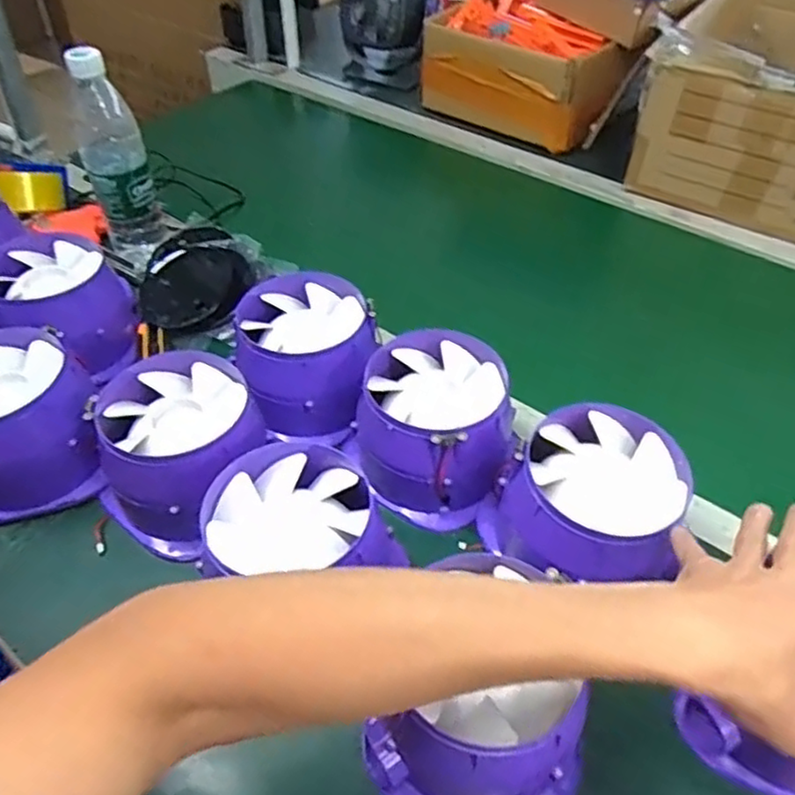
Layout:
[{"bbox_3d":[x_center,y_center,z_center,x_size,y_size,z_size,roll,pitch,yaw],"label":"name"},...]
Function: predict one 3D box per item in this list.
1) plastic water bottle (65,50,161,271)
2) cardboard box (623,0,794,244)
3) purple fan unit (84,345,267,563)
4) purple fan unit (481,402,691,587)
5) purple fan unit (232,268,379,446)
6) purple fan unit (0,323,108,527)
[{"bbox_3d":[-0.318,-0.270,0.768,0.065,0.215,0.060,-19,49,-17],"label":"plastic water bottle"},{"bbox_3d":[0.530,-0.414,0.914,0.302,0.170,0.450,25,51,23],"label":"cardboard box"},{"bbox_3d":[-0.174,0.040,0.552,0.129,0.096,0.129,0,46,0],"label":"purple fan unit"},{"bbox_3d":[0.146,0.085,0.509,0.125,0.093,0.131,0,46,0],"label":"purple fan unit"},{"bbox_3d":[-0.081,-0.036,0.628,0.124,0.083,0.151,-4,46,-4],"label":"purple fan unit"},{"bbox_3d":[-0.317,0.021,0.573,0.131,0.095,0.128,-19,48,-17],"label":"purple fan unit"}]

